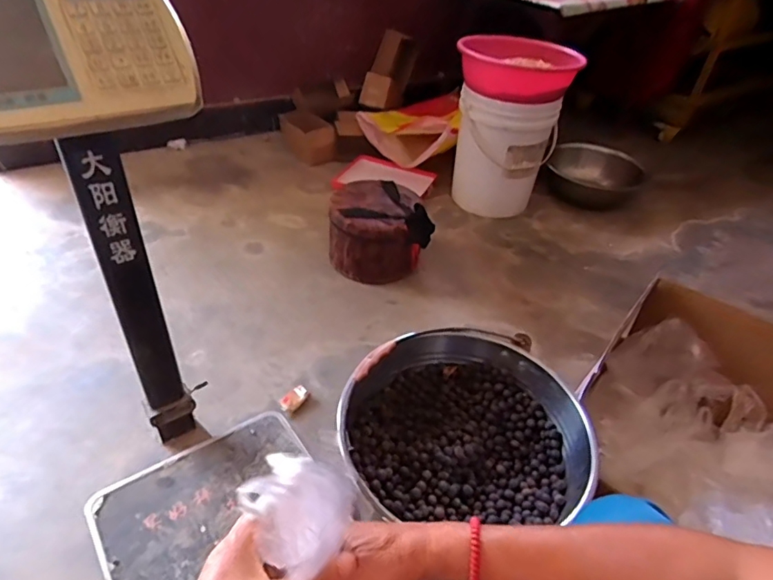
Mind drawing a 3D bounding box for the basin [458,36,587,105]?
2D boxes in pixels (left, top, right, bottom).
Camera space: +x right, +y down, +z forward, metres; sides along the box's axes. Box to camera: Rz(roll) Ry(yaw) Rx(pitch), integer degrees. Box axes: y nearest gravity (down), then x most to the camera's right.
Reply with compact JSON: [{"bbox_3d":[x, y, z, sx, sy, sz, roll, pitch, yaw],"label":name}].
[{"bbox_3d":[0.413,-0.682,1.551,0.337,0.137,0.337,4,39,-3],"label":"basin"}]

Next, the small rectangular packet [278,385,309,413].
[{"bbox_3d":[-0.187,0.220,1.018,0.037,0.019,0.062,30,44,26],"label":"small rectangular packet"}]

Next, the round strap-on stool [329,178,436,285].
[{"bbox_3d":[-0.026,-0.162,1.374,0.257,0.192,0.246,-2,40,-11],"label":"round strap-on stool"}]

